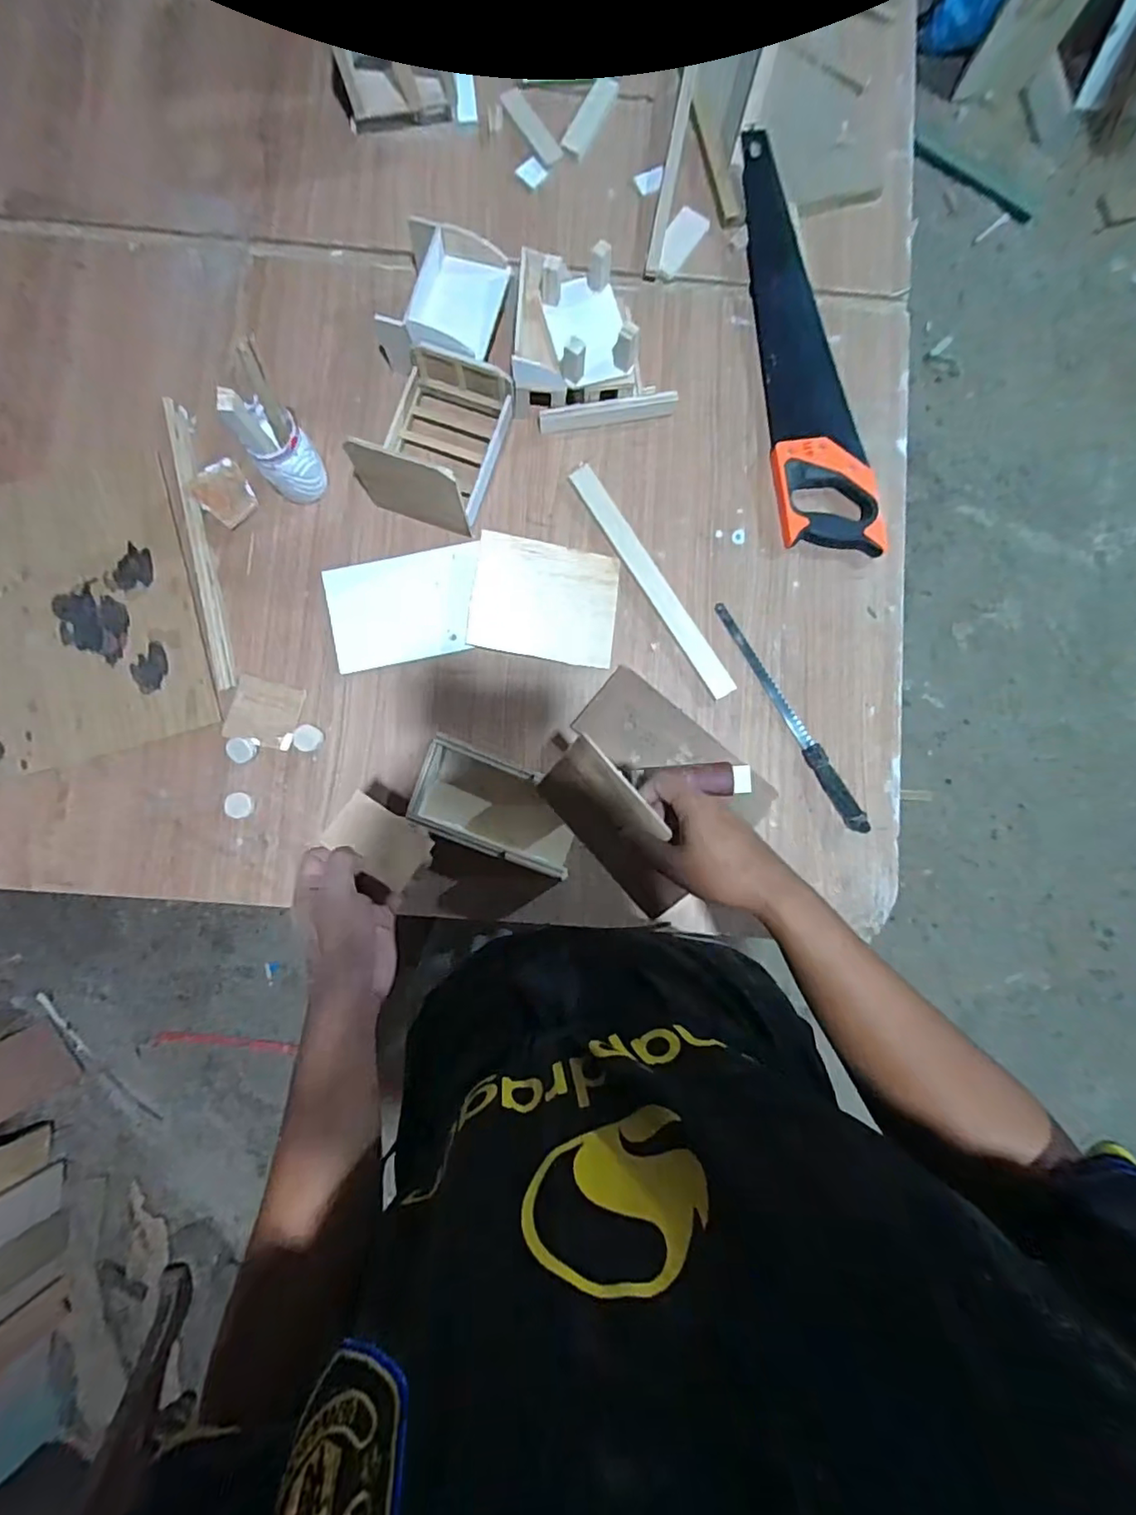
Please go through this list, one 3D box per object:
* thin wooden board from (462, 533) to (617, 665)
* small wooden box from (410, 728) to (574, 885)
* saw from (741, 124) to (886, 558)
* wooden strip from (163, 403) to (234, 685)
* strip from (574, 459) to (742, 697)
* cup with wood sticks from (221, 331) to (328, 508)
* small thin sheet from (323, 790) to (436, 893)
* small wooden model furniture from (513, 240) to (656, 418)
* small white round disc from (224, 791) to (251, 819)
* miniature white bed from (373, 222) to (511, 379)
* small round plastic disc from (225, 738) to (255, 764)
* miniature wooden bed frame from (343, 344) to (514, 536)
[{"bbox_3d":[-0.026,-0.181,0.676,0.164,0.012,0.131,8,91,-7],"label":"thin wooden board"},{"bbox_3d":[-0.076,0.053,0.641,0.187,0.055,0.104,21,85,0],"label":"small wooden box"},{"bbox_3d":[0.291,-0.495,0.709,0.120,0.031,0.516,-5,85,-2],"label":"saw"},{"bbox_3d":[-0.422,-0.243,0.668,0.025,0.006,0.340,-13,86,-3],"label":"wooden strip"},{"bbox_3d":[0.100,-0.209,0.690,0.030,0.010,0.316,-32,87,-4],"label":"strip"},{"bbox_3d":[-0.302,-0.330,0.599,0.067,0.184,0.070,-37,87,-4],"label":"cup with wood sticks"},{"bbox_3d":[-0.151,0.070,0.477,0.078,0.012,0.054,36,65,-17],"label":"small thin sheet"},{"bbox_3d":[0.010,-0.481,0.666,0.154,0.089,0.144,-4,85,-2],"label":"small wooden model furniture"},{"bbox_3d":[-0.367,0.054,0.652,0.026,0.006,0.029,-7,85,-2],"label":"small white round disc"},{"bbox_3d":[-0.138,-0.508,0.667,0.129,0.077,0.139,17,85,0],"label":"miniature white bed"},{"bbox_3d":[-0.365,-0.008,0.652,0.029,0.006,0.026,34,85,1],"label":"small round plastic disc"},{"bbox_3d":[-0.145,-0.357,0.645,0.129,0.105,0.183,20,85,0],"label":"miniature wooden bed frame"}]

